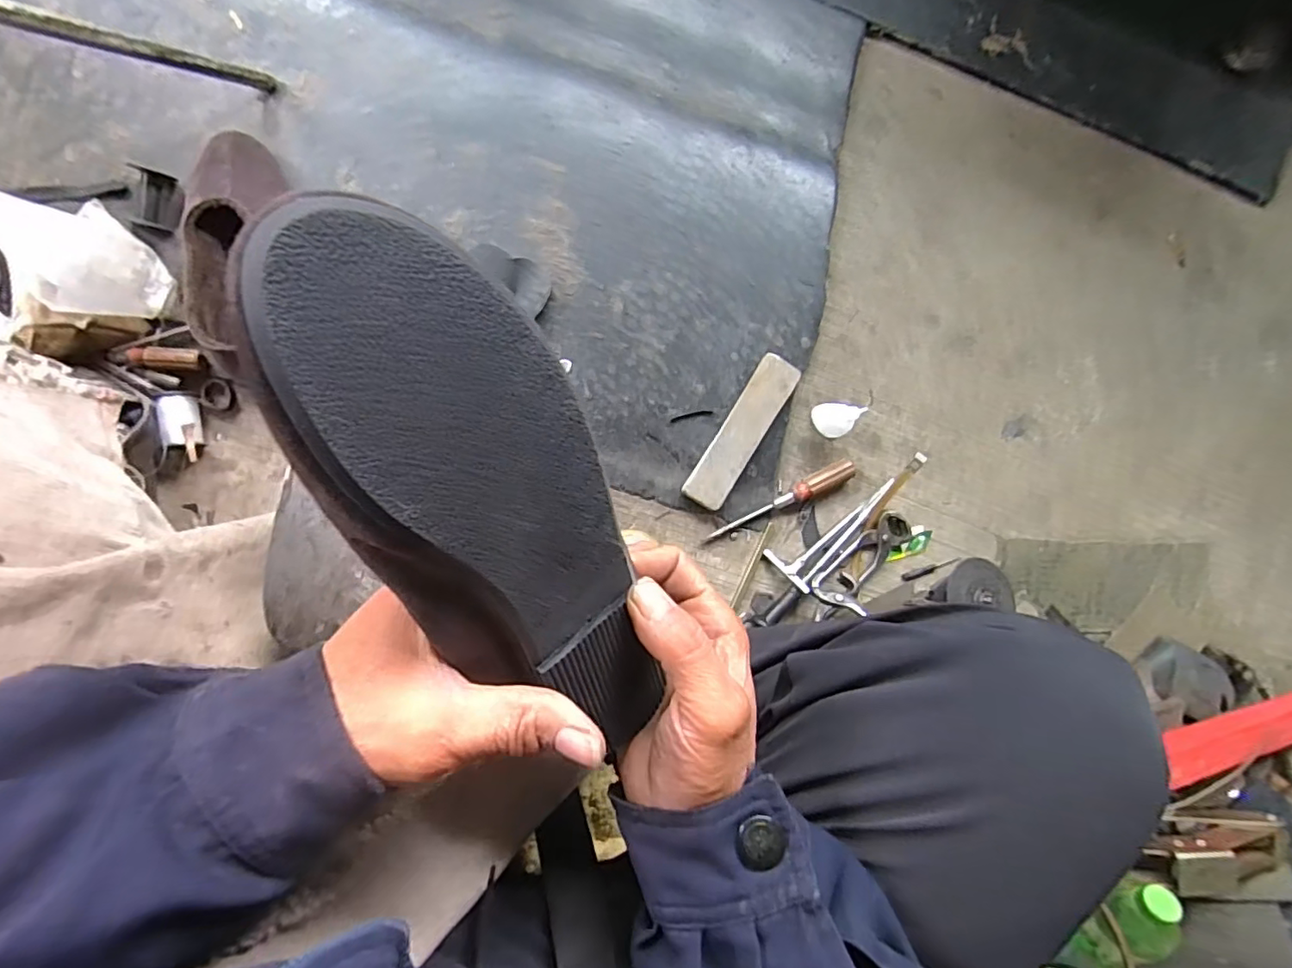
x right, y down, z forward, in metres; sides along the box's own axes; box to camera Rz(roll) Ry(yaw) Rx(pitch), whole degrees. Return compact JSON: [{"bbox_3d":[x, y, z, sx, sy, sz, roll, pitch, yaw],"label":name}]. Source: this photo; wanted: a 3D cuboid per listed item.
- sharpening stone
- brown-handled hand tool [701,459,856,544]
[{"bbox_3d":[0.106,-0.058,0.651,0.045,0.019,0.182,32,85,-8],"label":"sharpening stone"},{"bbox_3d":[0.152,0.024,0.662,0.185,0.019,0.023,-28,94,-9],"label":"brown-handled hand tool"}]

